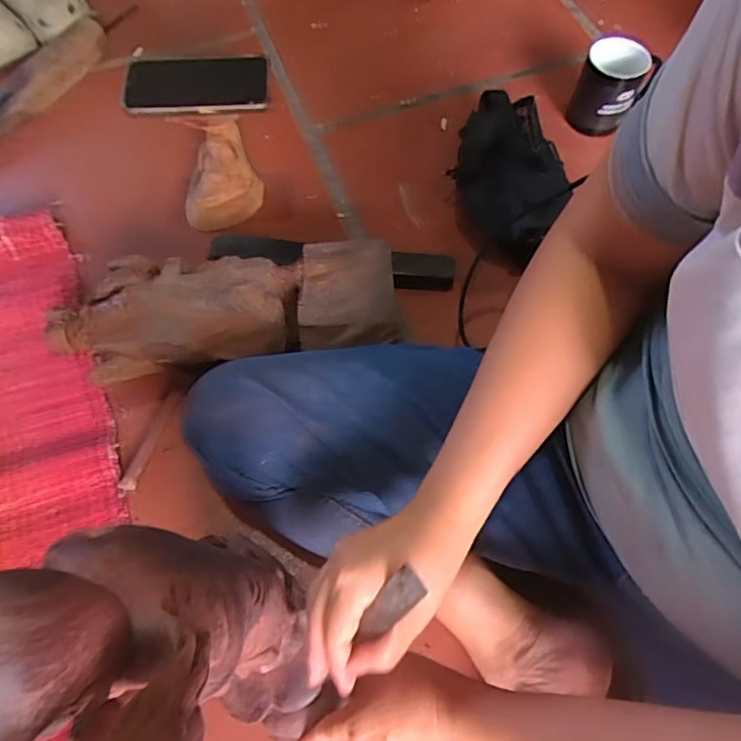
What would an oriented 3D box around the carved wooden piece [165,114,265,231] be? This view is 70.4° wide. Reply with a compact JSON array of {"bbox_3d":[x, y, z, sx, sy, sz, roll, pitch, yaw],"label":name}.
[{"bbox_3d":[-0.189,-0.247,0.627,0.091,0.163,0.077,6,64,1],"label":"carved wooden piece"}]

